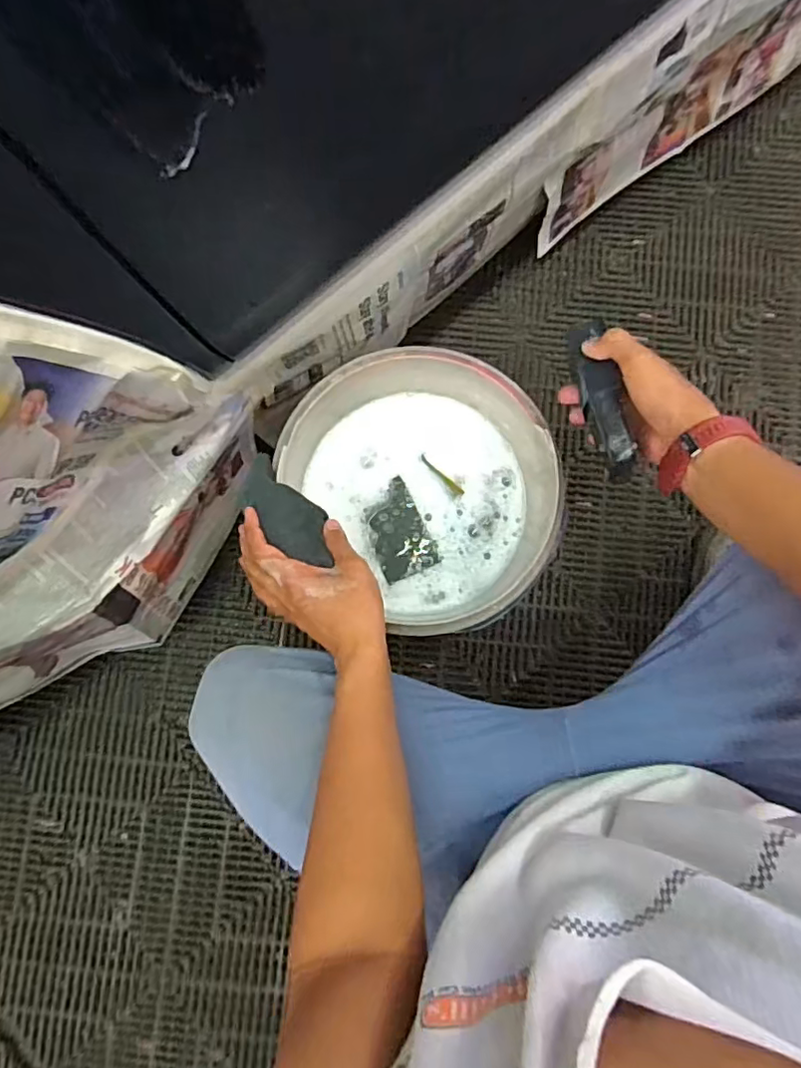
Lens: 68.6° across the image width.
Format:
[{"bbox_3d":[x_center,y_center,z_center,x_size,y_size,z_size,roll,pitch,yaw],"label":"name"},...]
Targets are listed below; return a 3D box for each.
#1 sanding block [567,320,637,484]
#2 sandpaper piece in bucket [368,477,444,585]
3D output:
[{"bbox_3d":[0.177,-0.114,0.512,0.026,0.031,0.143,-12,79,-2],"label":"sanding block"},{"bbox_3d":[-0.005,-0.004,0.712,0.066,0.005,0.110,-25,84,-3],"label":"sandpaper piece in bucket"}]

